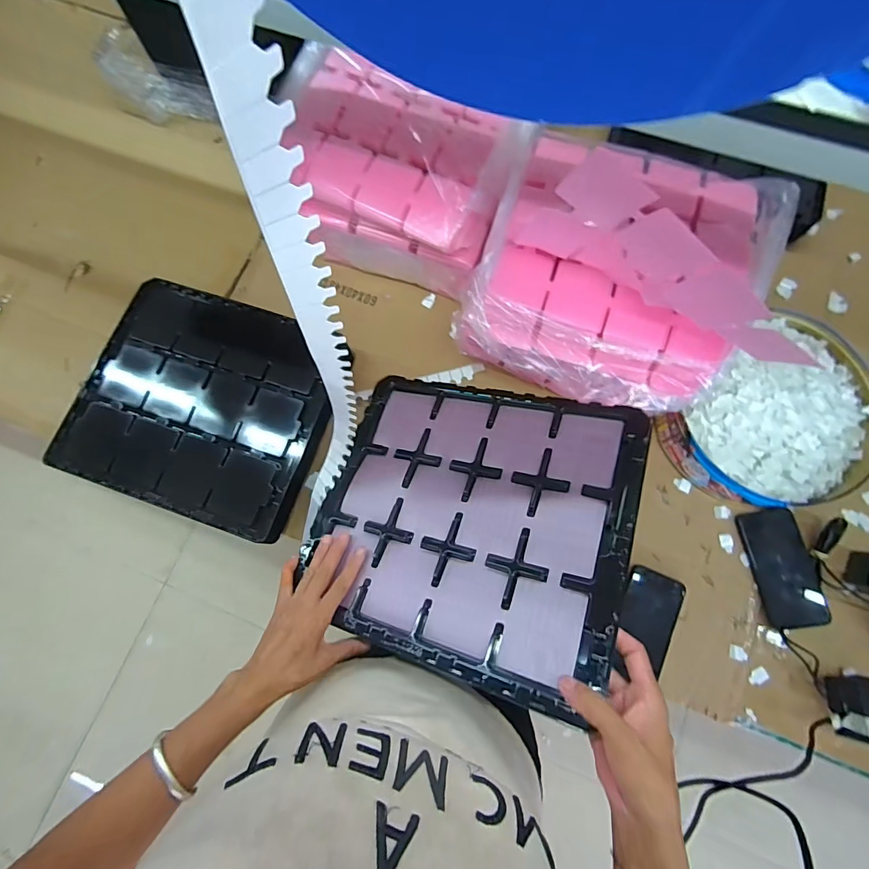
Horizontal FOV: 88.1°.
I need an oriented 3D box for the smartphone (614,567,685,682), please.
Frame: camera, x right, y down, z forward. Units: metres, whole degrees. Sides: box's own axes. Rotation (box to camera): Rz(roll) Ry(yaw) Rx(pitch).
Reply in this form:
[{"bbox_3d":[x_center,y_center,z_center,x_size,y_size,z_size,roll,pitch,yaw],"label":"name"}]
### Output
[{"bbox_3d":[0.312,0.279,0.661,0.077,0.006,0.153,23,77,7],"label":"smartphone"}]

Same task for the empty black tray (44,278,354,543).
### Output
[{"bbox_3d":[-0.364,-0.051,0.705,0.383,0.035,0.334,20,77,6],"label":"empty black tray"}]

